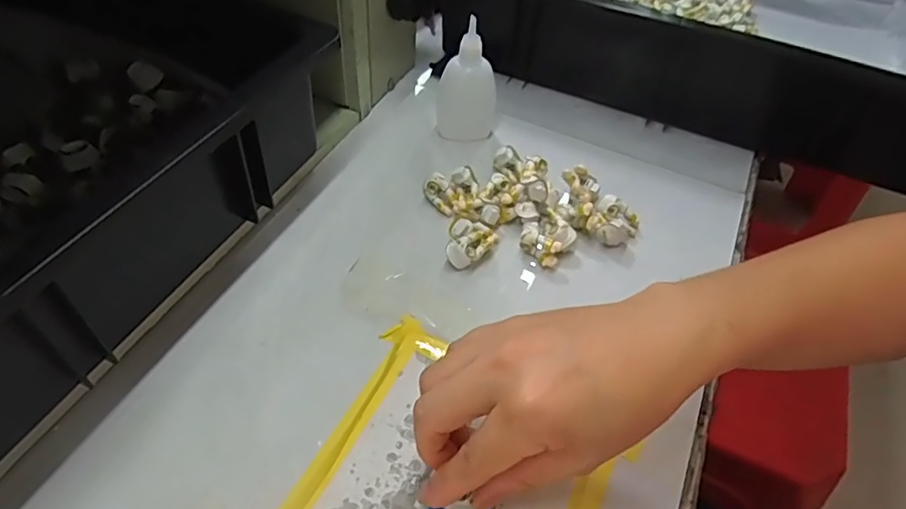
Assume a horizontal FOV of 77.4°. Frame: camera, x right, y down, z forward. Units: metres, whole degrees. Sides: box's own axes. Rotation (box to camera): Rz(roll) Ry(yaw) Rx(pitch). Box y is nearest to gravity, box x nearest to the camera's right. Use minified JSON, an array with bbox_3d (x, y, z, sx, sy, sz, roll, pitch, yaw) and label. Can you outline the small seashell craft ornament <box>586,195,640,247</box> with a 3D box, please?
[{"bbox_3d":[0.111,-0.022,0.390,0.030,0.018,0.035,25,53,15],"label":"small seashell craft ornament"}]

